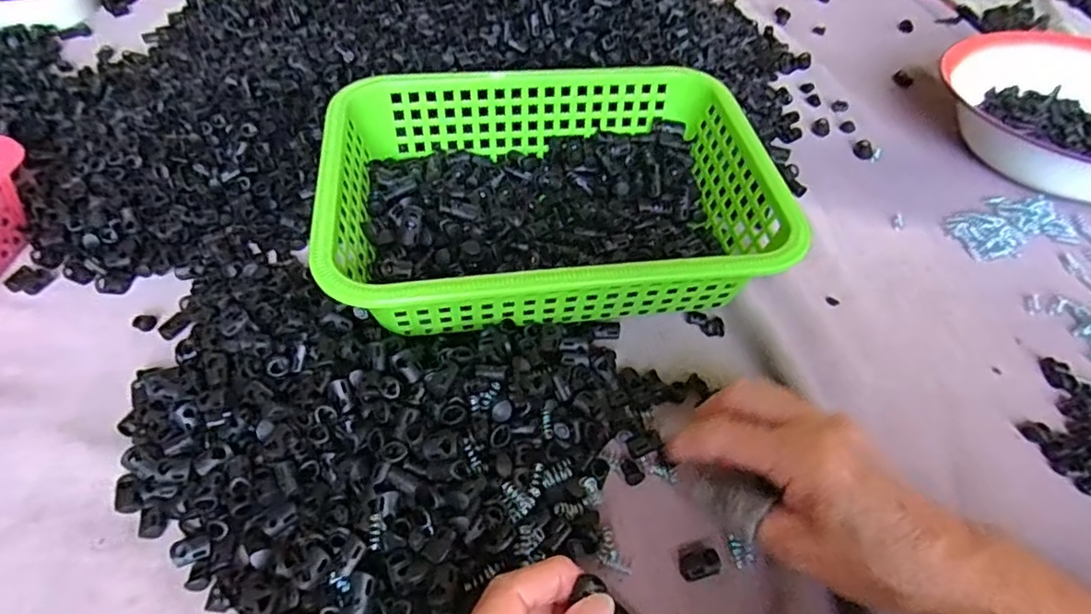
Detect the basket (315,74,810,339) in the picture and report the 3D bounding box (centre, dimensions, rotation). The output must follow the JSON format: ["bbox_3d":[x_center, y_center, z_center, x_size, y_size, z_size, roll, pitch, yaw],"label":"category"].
[{"bbox_3d":[0.002,-0.075,0.433,0.286,0.100,0.194,-4,48,-5],"label":"basket"}]

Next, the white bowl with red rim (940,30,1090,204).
[{"bbox_3d":[0.519,-0.182,0.573,0.225,0.066,0.225,0,48,-1],"label":"white bowl with red rim"}]

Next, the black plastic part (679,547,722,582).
[{"bbox_3d":[0.081,0.134,0.315,0.020,0.008,0.015,-10,49,-10],"label":"black plastic part"}]

